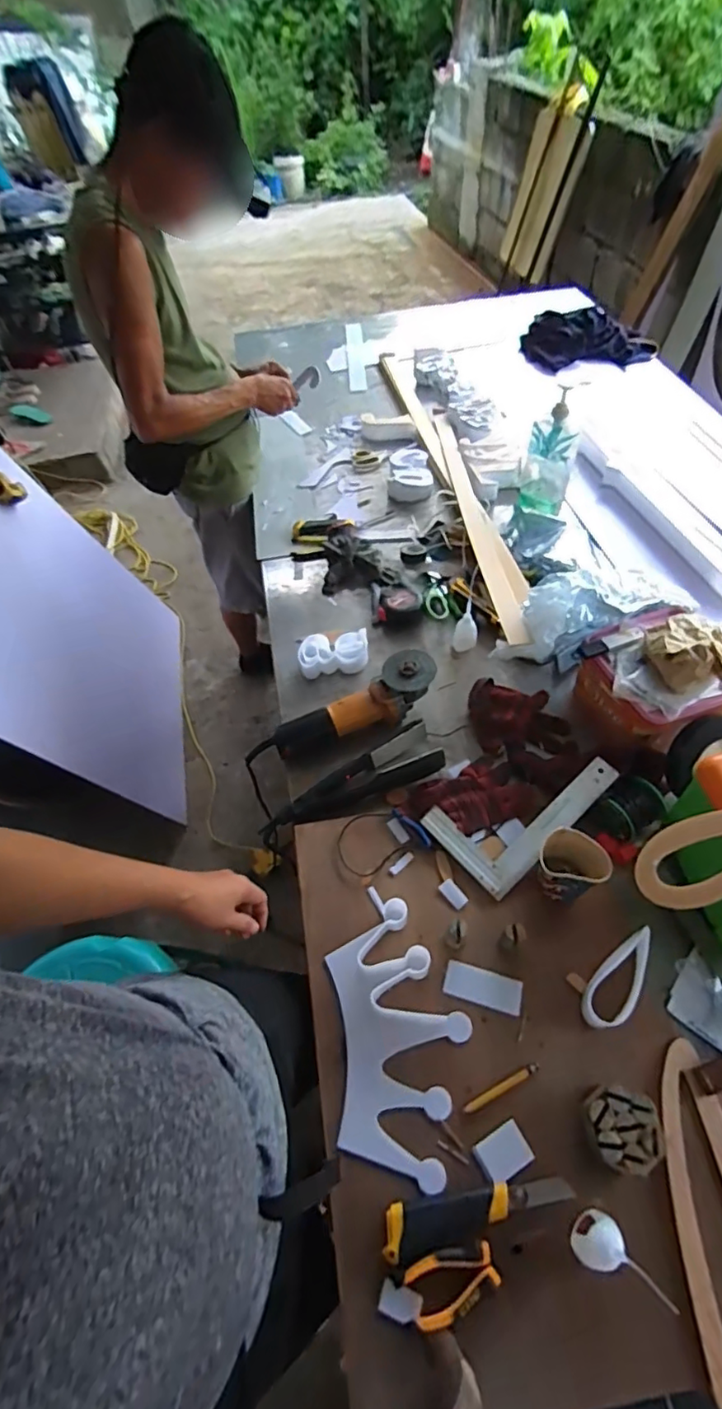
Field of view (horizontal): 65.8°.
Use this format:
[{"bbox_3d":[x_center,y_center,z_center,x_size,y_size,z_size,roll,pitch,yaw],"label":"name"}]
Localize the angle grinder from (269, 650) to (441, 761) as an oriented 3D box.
[{"bbox_3d":[-0.013,0.000,0.919,0.280,0.091,0.081,-18,54,-8],"label":"angle grinder"}]

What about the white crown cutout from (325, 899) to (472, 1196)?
[{"bbox_3d":[0.045,0.386,0.658,0.152,0.034,0.279,-7,53,-1],"label":"white crown cutout"}]

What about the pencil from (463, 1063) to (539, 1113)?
[{"bbox_3d":[0.159,0.433,0.629,0.097,0.004,0.010,-23,55,-12],"label":"pencil"}]

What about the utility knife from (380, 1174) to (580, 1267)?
[{"bbox_3d":[0.116,0.509,0.566,0.193,0.015,0.041,-14,54,-6],"label":"utility knife"}]

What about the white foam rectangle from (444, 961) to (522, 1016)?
[{"bbox_3d":[0.151,0.352,0.693,0.094,0.007,0.039,12,55,13],"label":"white foam rectangle"}]

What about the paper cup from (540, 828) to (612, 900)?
[{"bbox_3d":[0.268,0.215,0.721,0.078,0.101,0.066,25,61,22],"label":"paper cup"}]

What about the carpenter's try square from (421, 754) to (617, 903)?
[{"bbox_3d":[0.230,0.141,0.812,0.255,0.046,0.150,-36,59,-20],"label":"carpenter's try square"}]

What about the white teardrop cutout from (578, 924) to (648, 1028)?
[{"bbox_3d":[0.316,0.333,0.682,0.048,0.043,0.131,36,64,26],"label":"white teardrop cutout"}]

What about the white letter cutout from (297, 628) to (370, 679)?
[{"bbox_3d":[-0.049,-0.093,1.021,0.130,0.036,0.070,-9,54,-3],"label":"white letter cutout"}]

